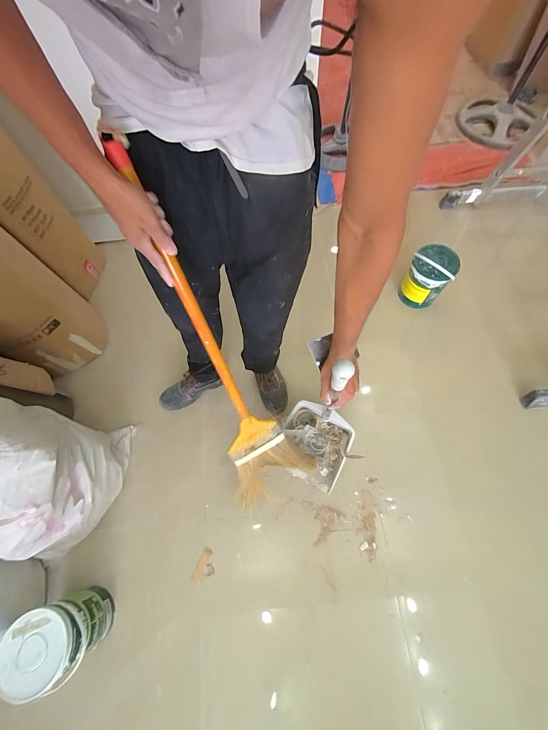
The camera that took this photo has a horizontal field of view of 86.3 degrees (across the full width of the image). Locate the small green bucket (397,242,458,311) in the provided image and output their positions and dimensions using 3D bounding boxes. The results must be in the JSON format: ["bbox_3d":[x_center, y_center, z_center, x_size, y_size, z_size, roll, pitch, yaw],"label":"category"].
[{"bbox_3d":[0.652,-0.376,1.257,0.169,0.242,0.162,-1,67,3],"label":"small green bucket"}]

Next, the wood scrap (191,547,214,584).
[{"bbox_3d":[-0.227,0.673,0.973,0.059,0.015,0.102,21,69,12],"label":"wood scrap"}]

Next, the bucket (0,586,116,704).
[{"bbox_3d":[-0.583,0.751,0.814,0.162,0.263,0.174,-1,67,3],"label":"bucket"}]

